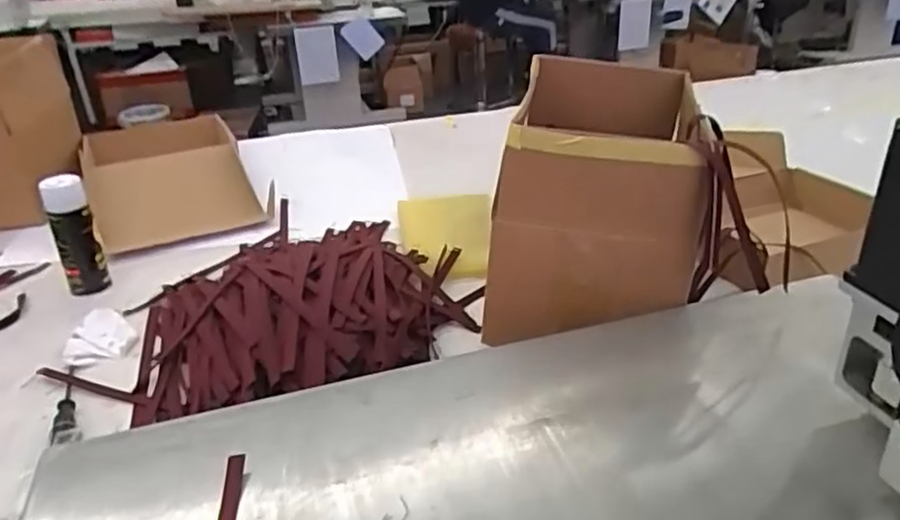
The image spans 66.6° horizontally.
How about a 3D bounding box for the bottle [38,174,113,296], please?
[{"bbox_3d":[-0.613,-0.038,1.125,0.072,0.197,0.054,-22,33,-30],"label":"bottle"}]

